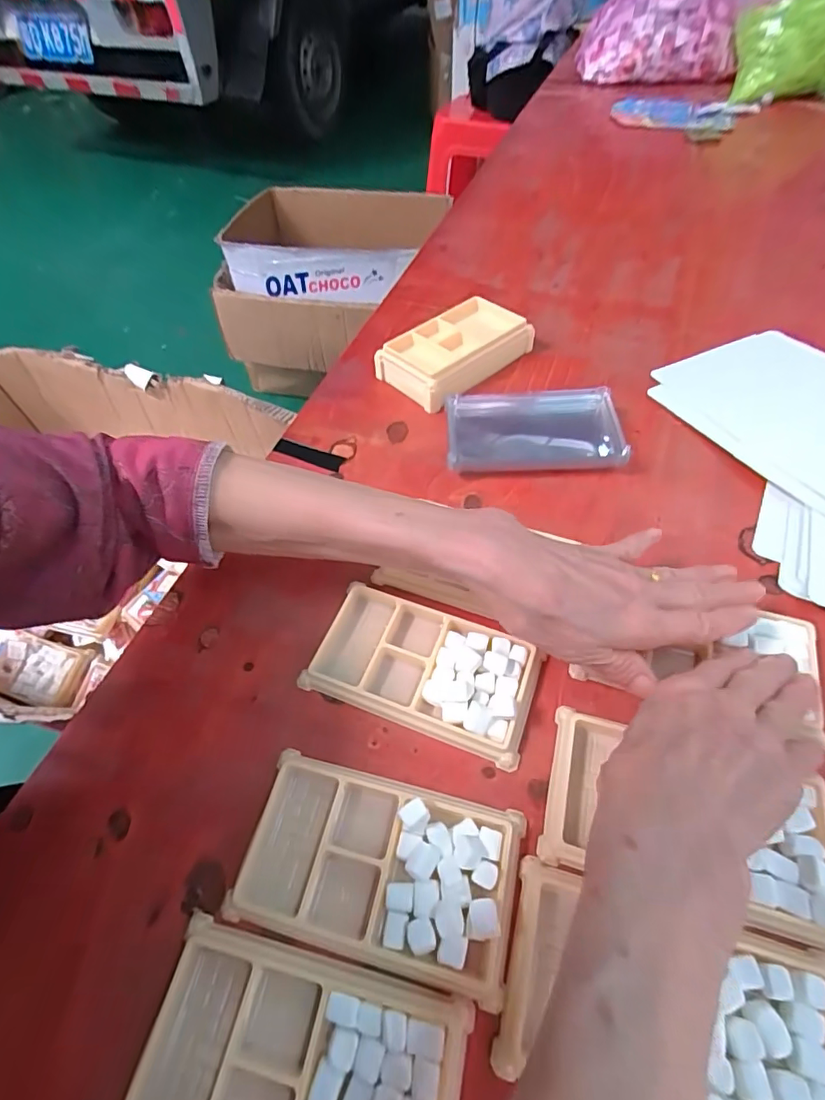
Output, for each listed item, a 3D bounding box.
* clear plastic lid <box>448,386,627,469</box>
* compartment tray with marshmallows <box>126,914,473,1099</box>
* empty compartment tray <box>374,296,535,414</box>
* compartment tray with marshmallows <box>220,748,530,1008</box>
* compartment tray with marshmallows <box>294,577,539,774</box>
[{"bbox_3d":[0.103,-0.101,0.424,0.145,0.020,0.079,1,55,4],"label":"clear plastic lid"},{"bbox_3d":[-0.049,0.218,0.209,0.133,0.011,0.074,9,56,9],"label":"compartment tray with marshmallows"},{"bbox_3d":[0.043,-0.190,0.475,0.135,0.035,0.080,-33,59,-19],"label":"empty compartment tray"},{"bbox_3d":[-0.018,0.155,0.248,0.134,0.021,0.076,11,56,11],"label":"compartment tray with marshmallows"},{"bbox_3d":[0.006,0.071,0.309,0.134,0.019,0.071,17,57,15],"label":"compartment tray with marshmallows"}]

